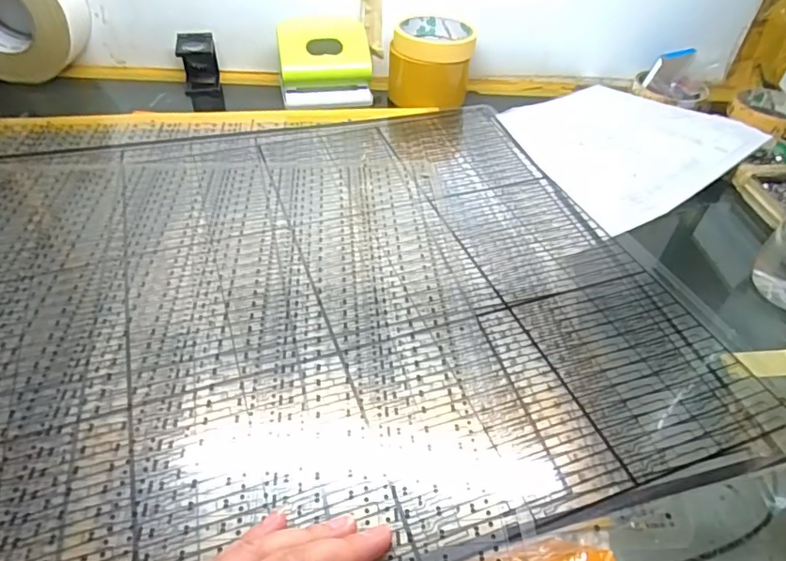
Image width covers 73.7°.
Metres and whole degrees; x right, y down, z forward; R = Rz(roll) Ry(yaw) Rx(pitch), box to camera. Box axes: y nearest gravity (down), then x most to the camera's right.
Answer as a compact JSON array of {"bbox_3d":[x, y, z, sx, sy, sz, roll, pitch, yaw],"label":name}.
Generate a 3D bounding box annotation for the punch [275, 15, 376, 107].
[{"bbox_3d":[-0.074,-0.244,0.583,0.100,0.068,0.076,0,44,-3],"label":"punch"}]

